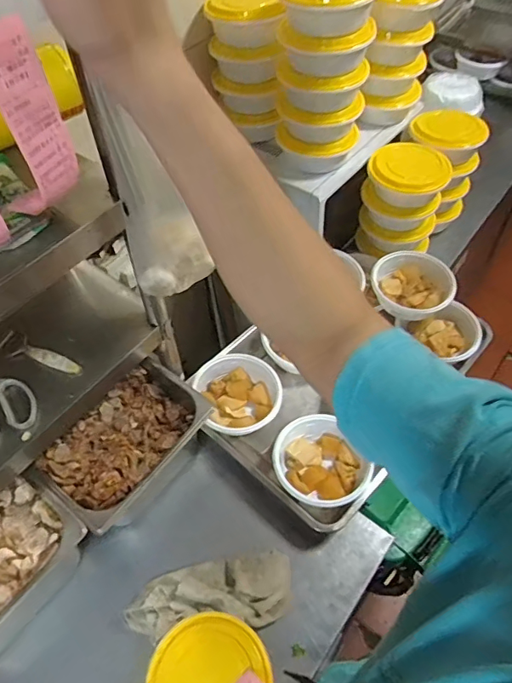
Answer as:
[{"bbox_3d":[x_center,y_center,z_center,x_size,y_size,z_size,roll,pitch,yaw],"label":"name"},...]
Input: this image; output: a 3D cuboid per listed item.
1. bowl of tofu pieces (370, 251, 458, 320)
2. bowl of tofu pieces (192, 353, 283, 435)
[{"bbox_3d":[0.336,-0.120,1.078,0.176,0.069,0.146,18,58,15],"label":"bowl of tofu pieces"},{"bbox_3d":[-0.032,0.102,0.968,0.158,0.090,0.172,-1,55,2],"label":"bowl of tofu pieces"}]

